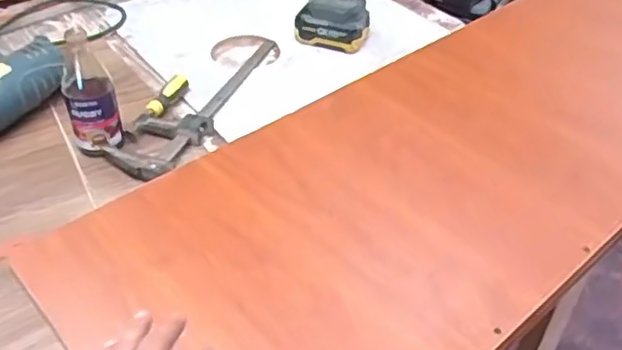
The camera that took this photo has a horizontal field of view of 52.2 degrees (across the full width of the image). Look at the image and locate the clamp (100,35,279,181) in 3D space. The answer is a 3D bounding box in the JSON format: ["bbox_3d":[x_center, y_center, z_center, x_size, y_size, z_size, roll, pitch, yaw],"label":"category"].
[{"bbox_3d":[-0.160,-0.120,0.945,0.106,0.039,0.401,14,44,13],"label":"clamp"}]

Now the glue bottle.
[{"bbox_3d":[-0.279,-0.100,0.802,0.060,0.146,0.062,-8,43,-10],"label":"glue bottle"}]

